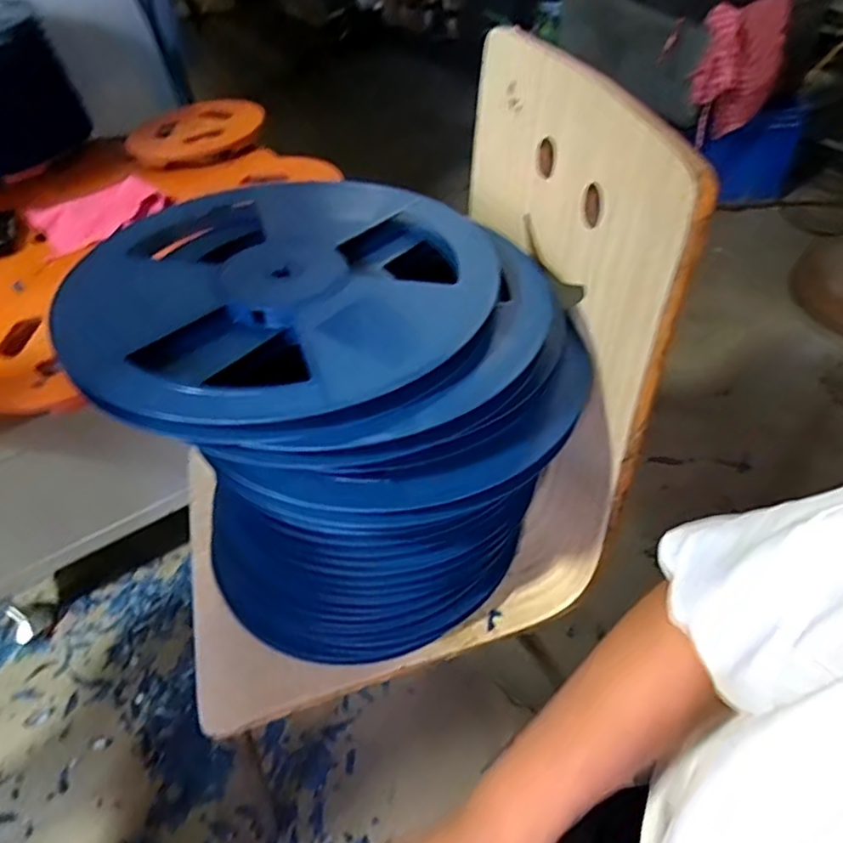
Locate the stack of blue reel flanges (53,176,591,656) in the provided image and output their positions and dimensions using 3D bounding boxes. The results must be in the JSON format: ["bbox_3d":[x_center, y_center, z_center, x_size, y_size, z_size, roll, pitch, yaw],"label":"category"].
[{"bbox_3d":[-0.079,-0.007,0.585,0.336,0.333,0.331,34,59,32],"label":"stack of blue reel flanges"}]

